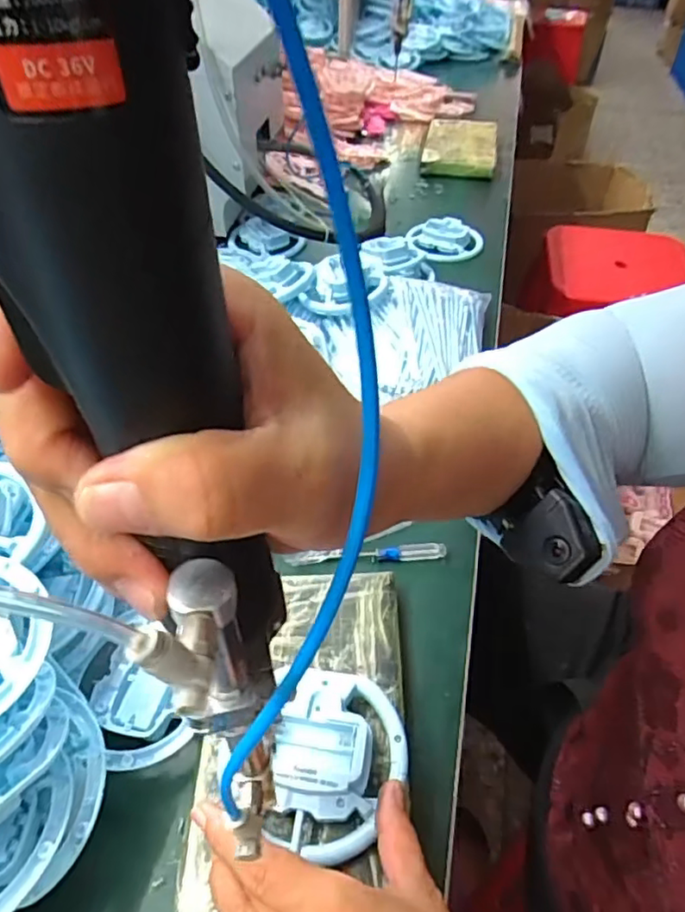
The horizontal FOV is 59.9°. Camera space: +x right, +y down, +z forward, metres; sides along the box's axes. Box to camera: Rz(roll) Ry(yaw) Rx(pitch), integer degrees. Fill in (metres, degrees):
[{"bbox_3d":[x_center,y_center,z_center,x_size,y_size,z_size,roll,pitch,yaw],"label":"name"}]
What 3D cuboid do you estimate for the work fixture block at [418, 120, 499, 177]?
[{"bbox_3d":[0.203,-0.535,1.024,0.119,0.026,0.235,8,47,6],"label":"work fixture block"}]

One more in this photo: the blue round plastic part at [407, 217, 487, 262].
[{"bbox_3d":[0.144,-0.297,0.816,0.101,0.026,0.084,-11,48,-11],"label":"blue round plastic part"}]

